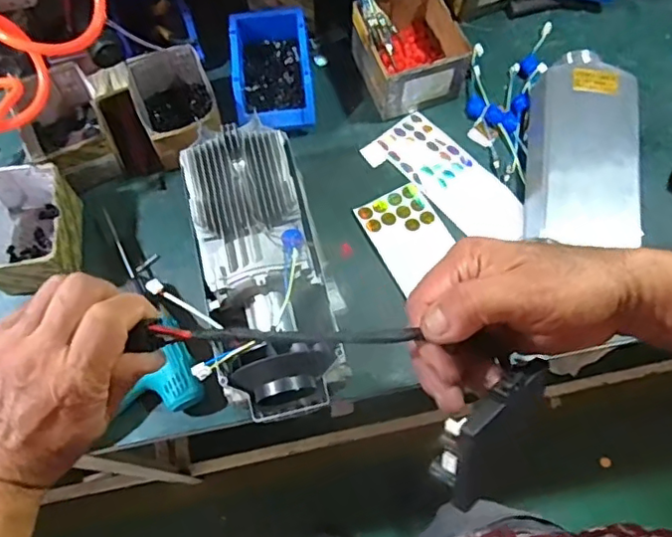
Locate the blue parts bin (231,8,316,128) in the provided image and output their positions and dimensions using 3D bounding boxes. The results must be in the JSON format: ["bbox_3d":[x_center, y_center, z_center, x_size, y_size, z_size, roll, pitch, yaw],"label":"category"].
[{"bbox_3d":[-0.096,-0.297,0.890,0.118,0.069,0.182,-5,67,-2],"label":"blue parts bin"}]

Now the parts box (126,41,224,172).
[{"bbox_3d":[-0.231,-0.234,0.878,0.110,0.087,0.163,-22,69,-8],"label":"parts box"}]

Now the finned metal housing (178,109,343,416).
[{"bbox_3d":[-0.089,-0.013,0.689,0.135,0.099,0.356,-13,68,-5],"label":"finned metal housing"}]

